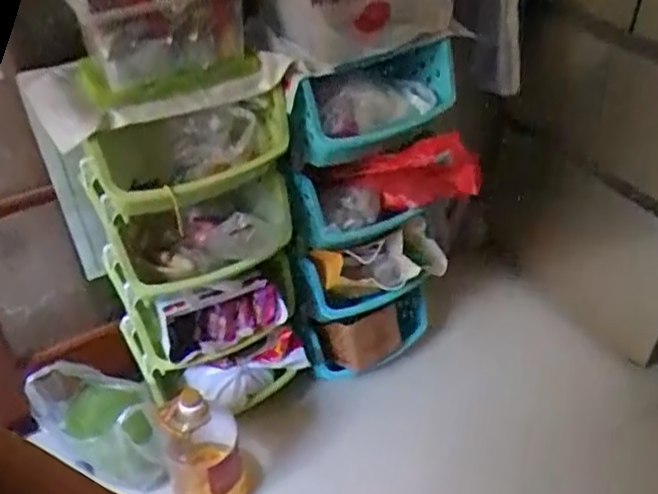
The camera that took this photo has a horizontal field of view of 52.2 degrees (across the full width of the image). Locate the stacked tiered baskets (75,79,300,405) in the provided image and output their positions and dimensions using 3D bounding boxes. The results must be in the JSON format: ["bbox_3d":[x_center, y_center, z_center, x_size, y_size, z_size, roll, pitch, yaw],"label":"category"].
[{"bbox_3d":[-0.270,0.039,1.375,0.404,0.705,0.255,-6,41,-7],"label":"stacked tiered baskets"}]

